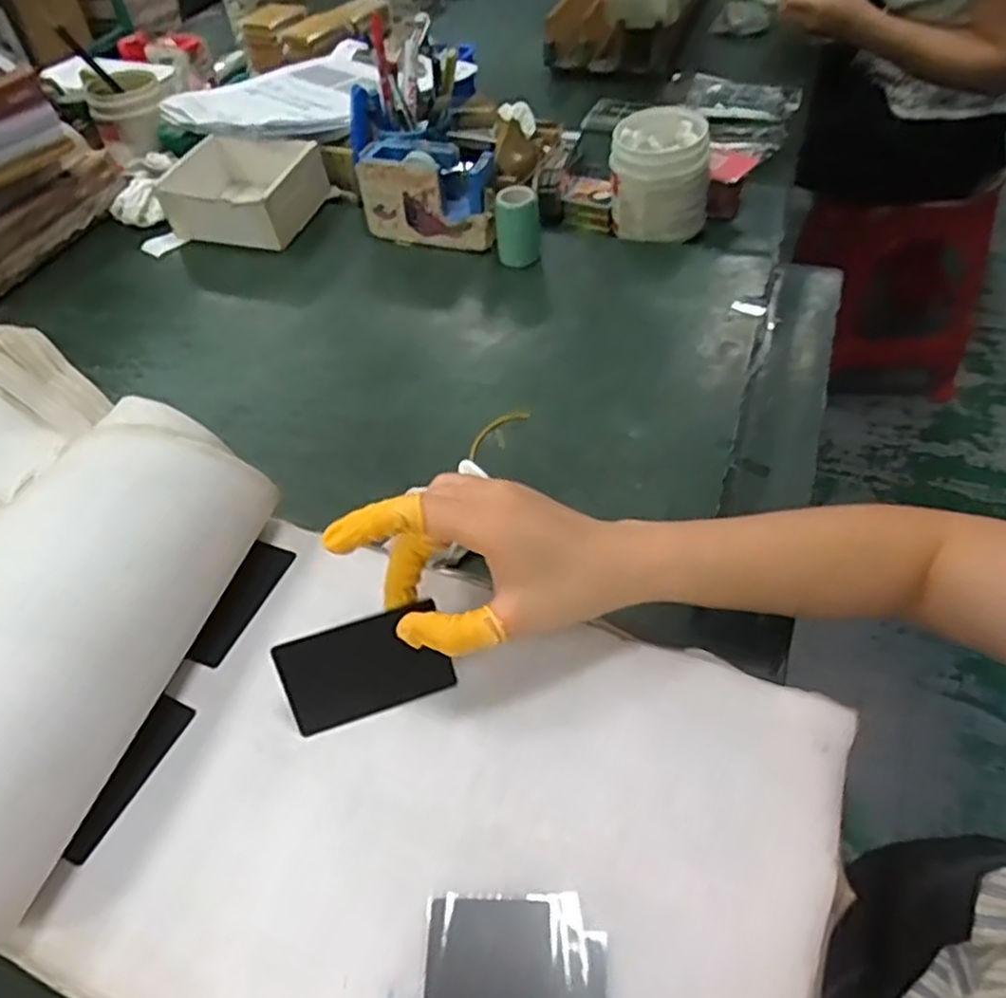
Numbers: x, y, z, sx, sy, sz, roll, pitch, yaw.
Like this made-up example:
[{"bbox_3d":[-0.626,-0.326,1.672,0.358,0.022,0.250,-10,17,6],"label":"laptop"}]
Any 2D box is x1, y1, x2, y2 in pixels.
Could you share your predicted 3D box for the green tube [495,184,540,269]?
[{"bbox_3d":[0.014,-0.250,0.686,0.040,0.072,0.032,-3,50,3],"label":"green tube"}]

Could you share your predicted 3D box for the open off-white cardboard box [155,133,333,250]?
[{"bbox_3d":[-0.268,-0.328,0.782,0.129,0.061,0.120,12,53,15],"label":"open off-white cardboard box"}]

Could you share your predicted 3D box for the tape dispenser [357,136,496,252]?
[{"bbox_3d":[-0.067,-0.296,0.726,0.140,0.083,0.055,18,55,19],"label":"tape dispenser"}]

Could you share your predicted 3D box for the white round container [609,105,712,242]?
[{"bbox_3d":[0.156,-0.324,0.725,0.092,0.084,0.092,9,52,12],"label":"white round container"}]

